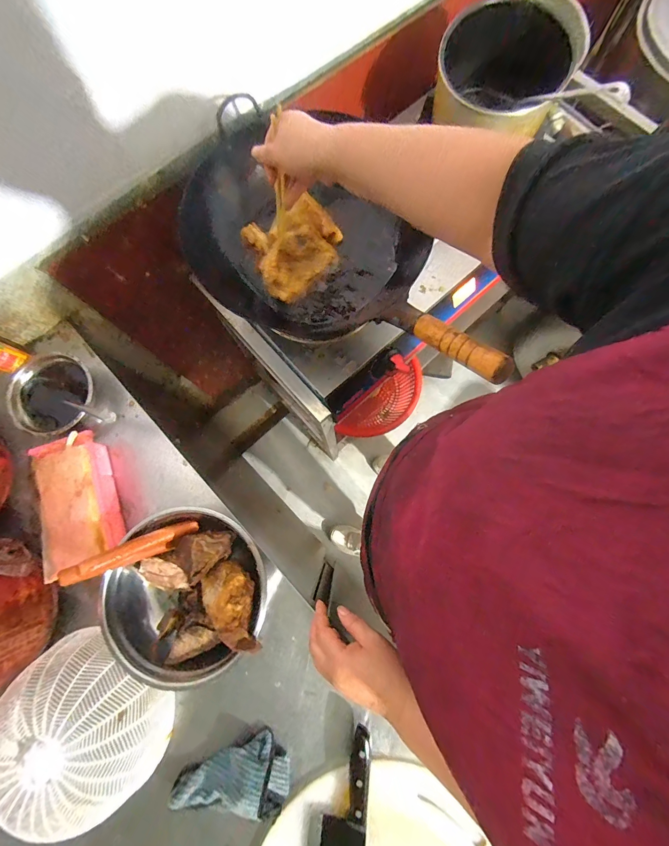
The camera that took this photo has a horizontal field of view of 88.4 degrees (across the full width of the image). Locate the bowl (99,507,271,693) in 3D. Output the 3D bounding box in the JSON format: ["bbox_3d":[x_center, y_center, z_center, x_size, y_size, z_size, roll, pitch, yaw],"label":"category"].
[{"bbox_3d":[-0.223,0.258,0.525,0.239,0.091,0.241,0,79,0],"label":"bowl"}]

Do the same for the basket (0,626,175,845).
[{"bbox_3d":[-0.361,0.434,0.486,0.227,0.107,0.202,42,82,7],"label":"basket"}]

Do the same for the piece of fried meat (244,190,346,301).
[{"bbox_3d":[-0.059,-0.289,0.560,0.150,0.038,0.140,-26,80,-5],"label":"piece of fried meat"}]

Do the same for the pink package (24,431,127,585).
[{"bbox_3d":[-0.422,0.129,0.568,0.116,0.067,0.206,-22,80,-4],"label":"pink package"}]

